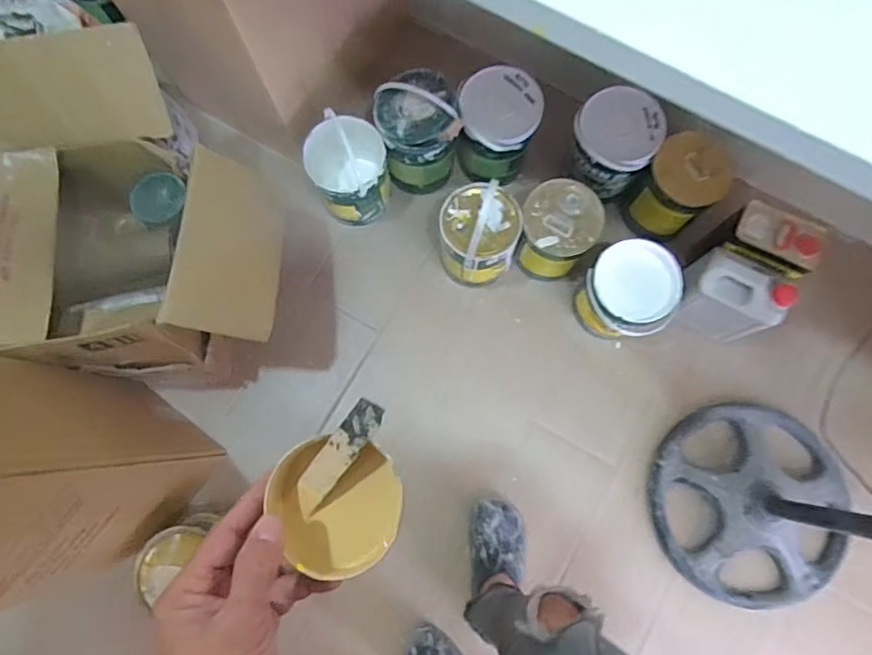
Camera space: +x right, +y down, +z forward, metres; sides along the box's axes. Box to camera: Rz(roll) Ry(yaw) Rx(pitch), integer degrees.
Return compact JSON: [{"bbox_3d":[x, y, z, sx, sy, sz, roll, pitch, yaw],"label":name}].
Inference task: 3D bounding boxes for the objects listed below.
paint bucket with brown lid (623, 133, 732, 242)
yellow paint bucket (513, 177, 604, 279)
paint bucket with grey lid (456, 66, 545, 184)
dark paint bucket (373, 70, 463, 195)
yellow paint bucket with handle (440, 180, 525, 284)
[{"bbox_3d":[0.516,-0.304,1.187,0.162,0.170,0.156,-35,81,-5],"label":"paint bucket with brown lid"},{"bbox_3d":[0.253,-0.197,1.179,0.158,0.173,0.176,17,80,4],"label":"yellow paint bucket"},{"bbox_3d":[0.135,-0.439,1.226,0.172,0.201,0.176,0,80,1],"label":"paint bucket with grey lid"},{"bbox_3d":[-0.040,-0.431,1.222,0.170,0.265,0.179,-19,79,-4],"label":"dark paint bucket"},{"bbox_3d":[0.091,-0.193,1.163,0.164,0.210,0.157,0,80,1],"label":"yellow paint bucket with handle"}]

